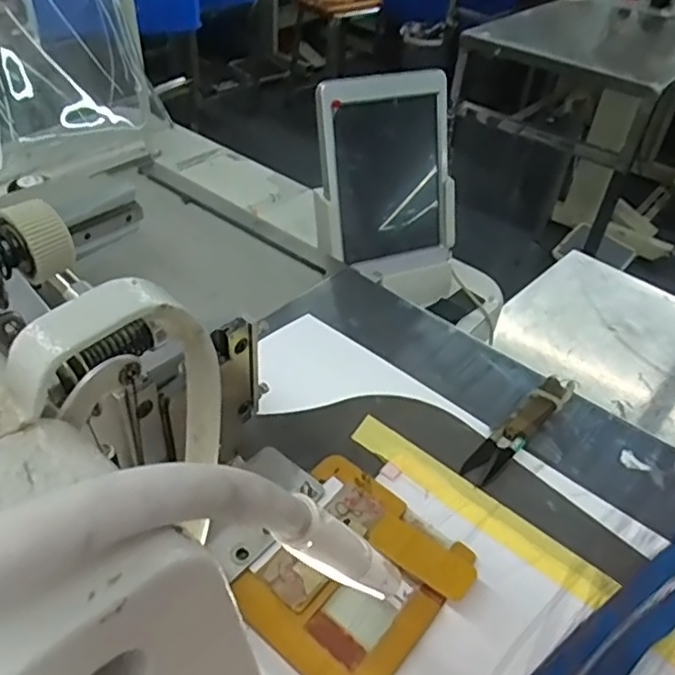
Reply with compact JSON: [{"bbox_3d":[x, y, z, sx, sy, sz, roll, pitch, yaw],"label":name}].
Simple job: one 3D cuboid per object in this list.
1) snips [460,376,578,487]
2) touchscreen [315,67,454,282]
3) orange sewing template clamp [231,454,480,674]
[{"bbox_3d":[0.128,0.061,0.435,0.112,0.014,0.021,-31,53,-34],"label":"snips"},{"bbox_3d":[0.056,-0.172,0.673,0.152,0.205,0.026,-16,28,-20],"label":"touchscreen"},{"bbox_3d":[0.007,0.127,0.345,0.107,0.015,0.112,31,47,27],"label":"orange sewing template clamp"}]

